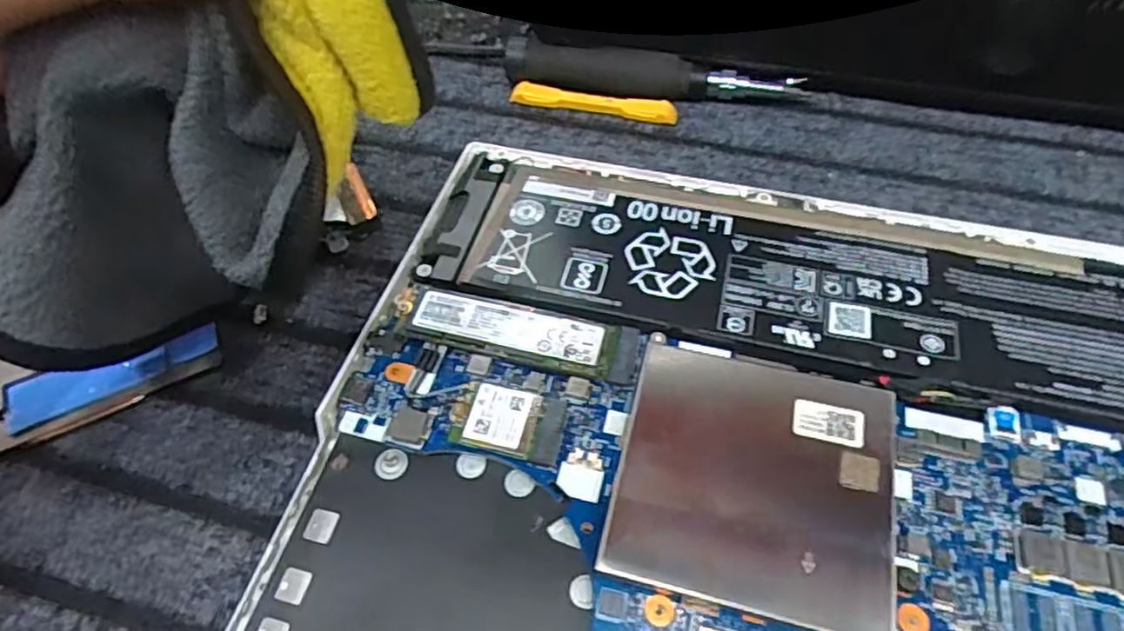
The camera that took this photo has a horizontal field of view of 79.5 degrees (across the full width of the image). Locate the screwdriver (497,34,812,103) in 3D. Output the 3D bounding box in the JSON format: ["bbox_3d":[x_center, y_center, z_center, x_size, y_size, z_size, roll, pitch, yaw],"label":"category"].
[{"bbox_3d":[0.043,-0.111,0.320,0.138,0.022,0.021,8,57,8],"label":"screwdriver"}]

